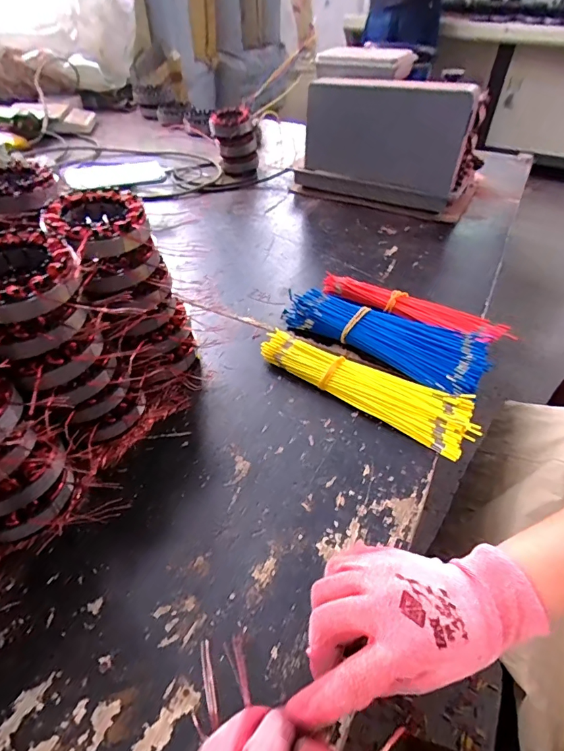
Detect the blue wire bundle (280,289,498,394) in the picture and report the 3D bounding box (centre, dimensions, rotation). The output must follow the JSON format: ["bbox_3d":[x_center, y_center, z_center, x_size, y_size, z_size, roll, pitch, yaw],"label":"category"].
[{"bbox_3d":[0.127,-0.052,0.537,0.250,0.040,0.097,28,50,25],"label":"blue wire bundle"}]

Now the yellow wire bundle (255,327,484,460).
[{"bbox_3d":[0.091,0.009,0.482,0.244,0.029,0.069,27,49,25],"label":"yellow wire bundle"}]

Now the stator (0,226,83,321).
[{"bbox_3d":[-0.201,-0.075,0.329,0.087,0.029,0.101,-21,48,-22],"label":"stator"}]

